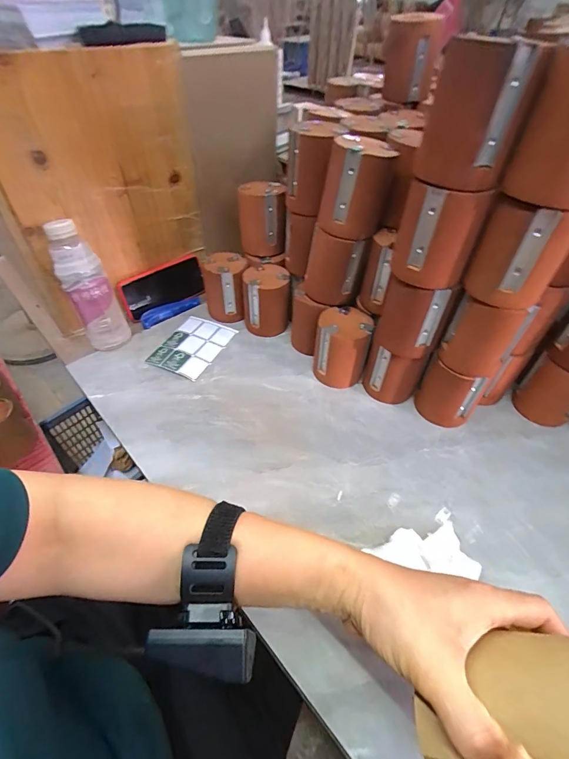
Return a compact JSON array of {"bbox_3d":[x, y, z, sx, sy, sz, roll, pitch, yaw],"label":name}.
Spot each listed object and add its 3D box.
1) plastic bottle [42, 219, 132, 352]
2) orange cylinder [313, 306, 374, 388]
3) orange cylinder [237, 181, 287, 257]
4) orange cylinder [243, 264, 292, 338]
[{"bbox_3d":[-0.305,-0.137,0.574,0.064,0.192,0.070,-31,55,-28],"label":"plastic bottle"},{"bbox_3d":[0.086,-0.048,0.562,0.079,0.101,0.075,11,47,9],"label":"orange cylinder"},{"bbox_3d":[-0.040,-0.273,0.637,0.076,0.104,0.067,-6,48,-7],"label":"orange cylinder"},{"bbox_3d":[-0.032,-0.136,0.642,0.079,0.100,0.073,-6,47,-8],"label":"orange cylinder"}]

